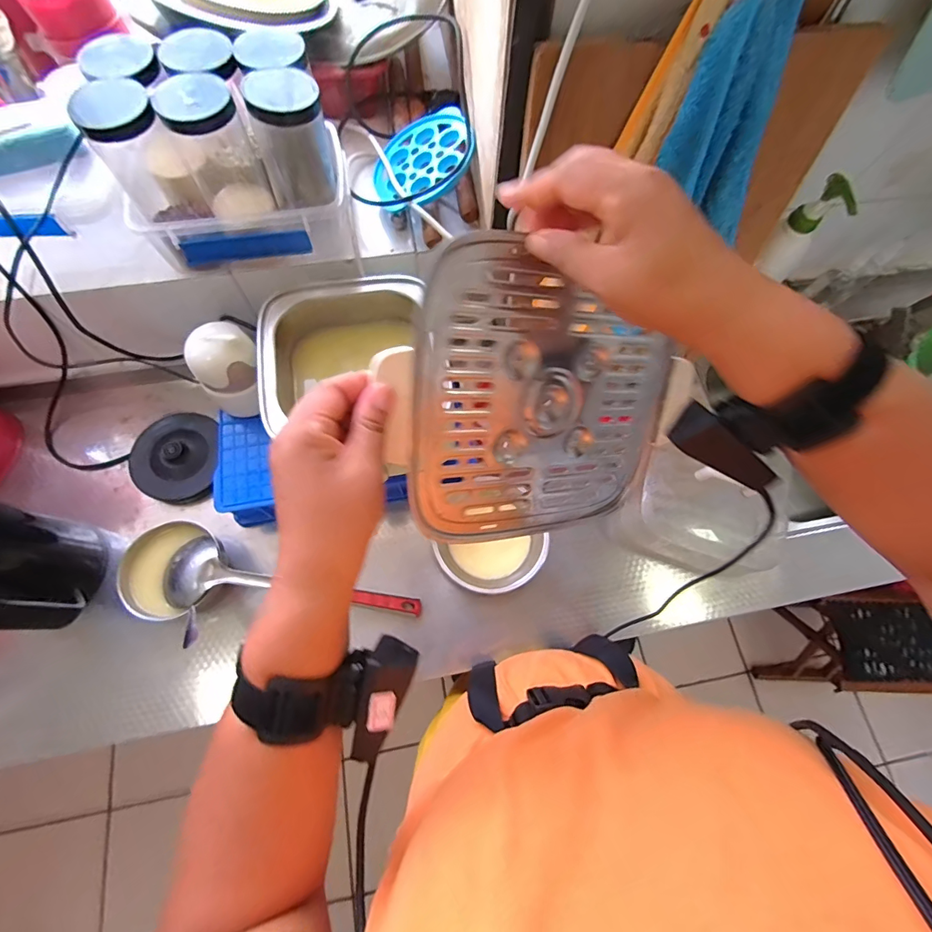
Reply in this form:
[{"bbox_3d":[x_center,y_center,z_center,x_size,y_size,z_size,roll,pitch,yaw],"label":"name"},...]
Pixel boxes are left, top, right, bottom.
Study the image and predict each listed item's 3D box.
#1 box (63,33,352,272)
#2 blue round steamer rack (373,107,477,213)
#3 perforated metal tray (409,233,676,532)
[{"bbox_3d":[-0.265,-0.347,0.504,0.229,0.180,0.139,-10,72,-6],"label":"box"},{"bbox_3d":[-0.058,-0.409,0.586,0.135,0.023,0.147,-5,75,19],"label":"blue round steamer rack"},{"bbox_3d":[0.065,-0.049,0.343,0.224,0.012,0.211,-5,111,-24],"label":"perforated metal tray"}]

